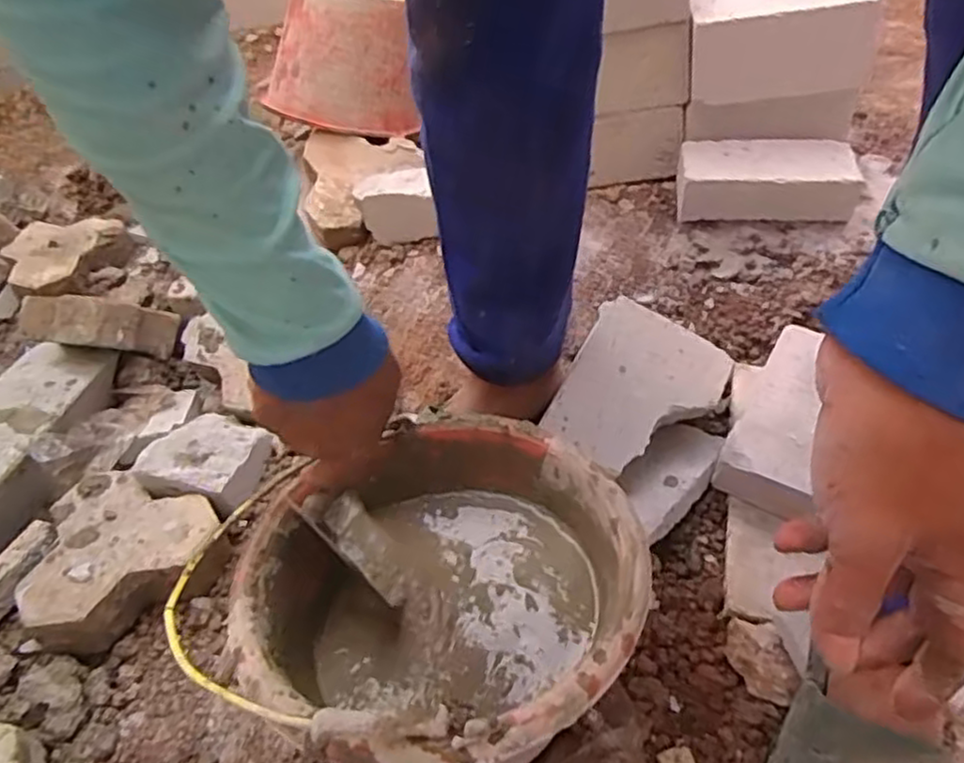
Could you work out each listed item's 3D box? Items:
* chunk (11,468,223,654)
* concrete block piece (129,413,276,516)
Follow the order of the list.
[{"bbox_3d":[-0.393,0.175,0.771,0.192,0.060,0.175,-30,45,-25],"label":"chunk"},{"bbox_3d":[-0.320,0.092,0.849,0.117,0.055,0.144,15,31,3],"label":"concrete block piece"}]

